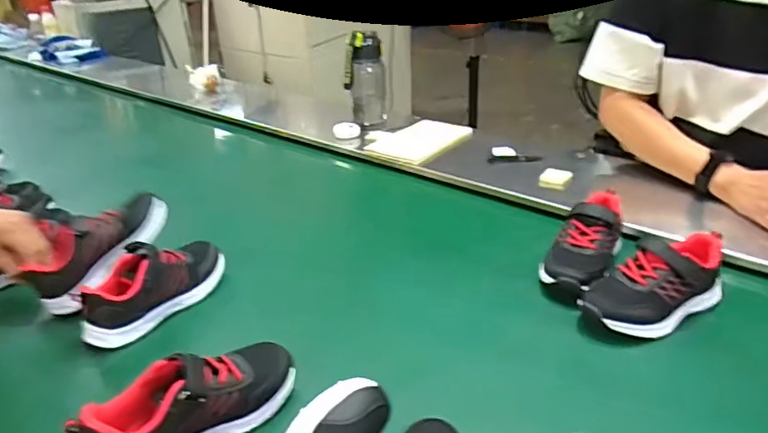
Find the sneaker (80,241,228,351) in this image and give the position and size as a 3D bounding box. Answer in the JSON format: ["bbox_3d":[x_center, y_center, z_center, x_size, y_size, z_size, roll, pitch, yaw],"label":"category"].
[{"bbox_3d":[-0.279,0.080,0.653,0.067,0.078,0.184,17,33,31],"label":"sneaker"}]

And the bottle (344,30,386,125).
[{"bbox_3d":[-0.038,-0.289,1.141,0.082,0.184,0.068,-1,26,4],"label":"bottle"}]

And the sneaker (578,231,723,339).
[{"bbox_3d":[0.310,0.076,0.605,0.183,0.078,0.071,-17,32,-27],"label":"sneaker"}]

